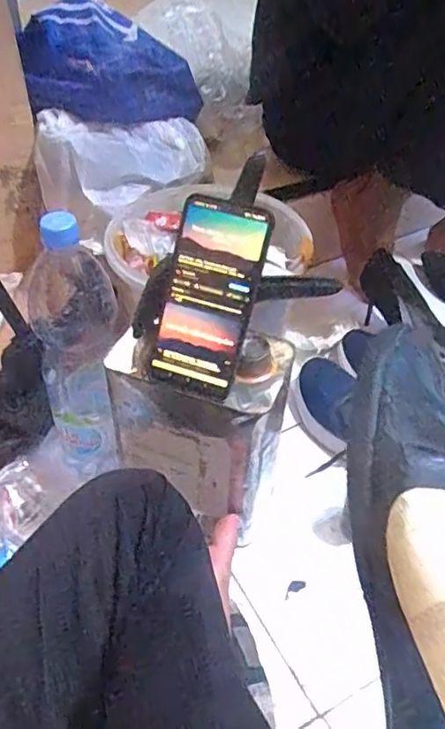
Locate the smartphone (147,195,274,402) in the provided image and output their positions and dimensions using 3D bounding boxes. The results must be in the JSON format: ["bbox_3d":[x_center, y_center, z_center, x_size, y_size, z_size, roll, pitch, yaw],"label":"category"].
[{"bbox_3d":[-0.012,-0.058,0.513,0.079,0.167,0.017,16,10,13],"label":"smartphone"}]

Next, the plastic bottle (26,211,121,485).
[{"bbox_3d":[-0.157,-0.022,0.629,0.081,0.312,0.094,-12,47,-14],"label":"plastic bottle"}]

